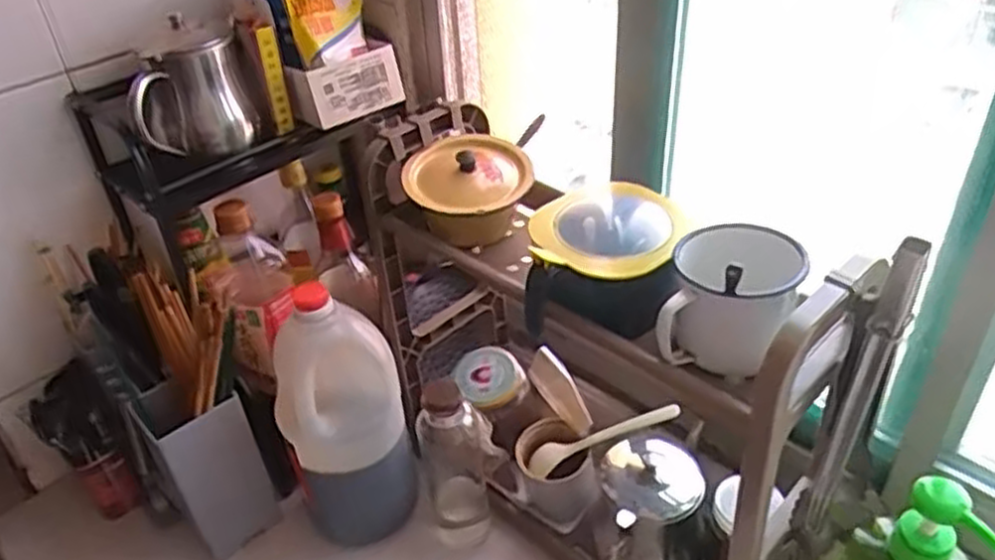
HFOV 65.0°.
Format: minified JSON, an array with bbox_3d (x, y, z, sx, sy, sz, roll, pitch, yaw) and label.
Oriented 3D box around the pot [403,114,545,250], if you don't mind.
[{"bbox_3d":[-0.022,-0.081,0.695,0.113,0.070,0.099,-2,37,3],"label":"pot"}]

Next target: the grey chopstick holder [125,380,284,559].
[{"bbox_3d":[-0.289,0.187,0.788,0.088,0.202,0.079,-26,42,-27],"label":"grey chopstick holder"}]

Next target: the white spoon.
[{"bbox_3d":[0.102,0.157,0.768,0.163,0.014,0.031,-27,31,21],"label":"white spoon"}]

